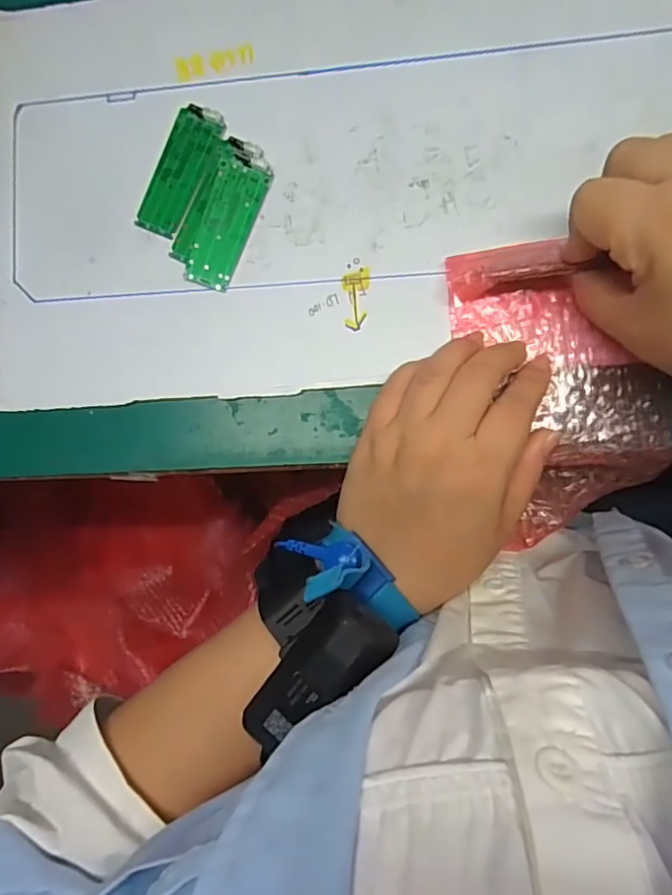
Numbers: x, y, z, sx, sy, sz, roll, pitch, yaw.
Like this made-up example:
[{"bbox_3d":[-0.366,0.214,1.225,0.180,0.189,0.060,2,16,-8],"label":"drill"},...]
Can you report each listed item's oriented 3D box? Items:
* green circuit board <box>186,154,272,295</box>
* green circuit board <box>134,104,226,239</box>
[{"bbox_3d":[-0.059,-0.123,0.303,0.028,0.006,0.072,18,91,7],"label":"green circuit board"},{"bbox_3d":[-0.086,-0.154,0.308,0.027,0.004,0.074,23,92,7],"label":"green circuit board"}]

